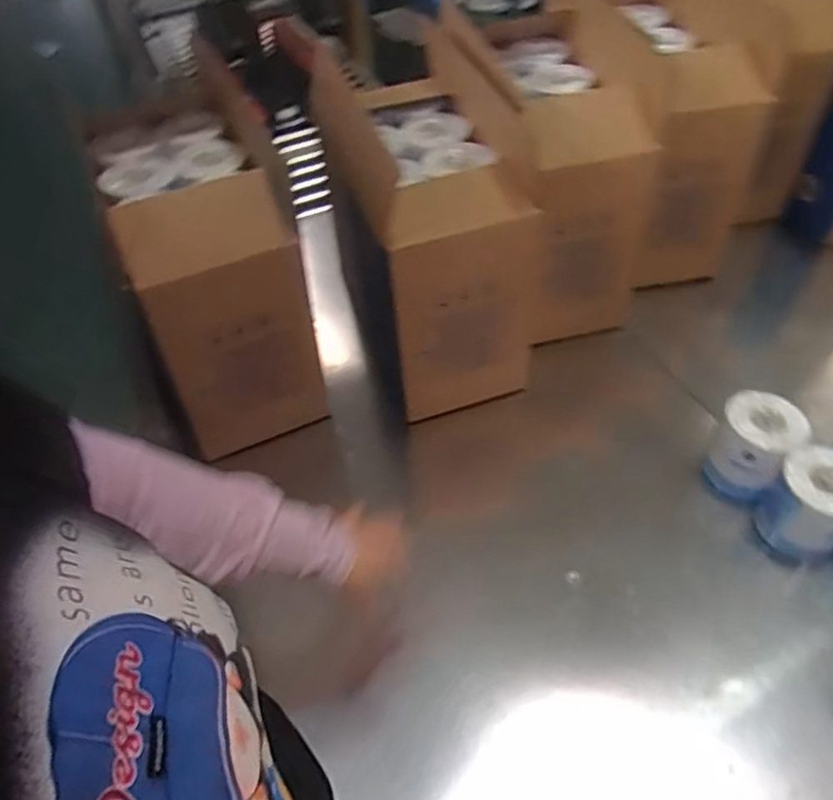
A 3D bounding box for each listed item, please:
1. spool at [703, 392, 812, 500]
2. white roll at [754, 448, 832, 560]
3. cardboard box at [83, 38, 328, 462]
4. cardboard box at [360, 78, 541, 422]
[{"bbox_3d":[0.460,0.068,0.911,0.100,0.128,0.110,26,55,24],"label":"spool"},{"bbox_3d":[0.508,0.135,0.853,0.099,0.138,0.095,-2,49,2],"label":"white roll"},{"bbox_3d":[-0.290,-0.210,0.965,0.229,0.336,0.412,-15,49,-9],"label":"cardboard box"},{"bbox_3d":[0.052,-0.217,1.005,0.194,0.321,0.347,-7,49,-2],"label":"cardboard box"}]

